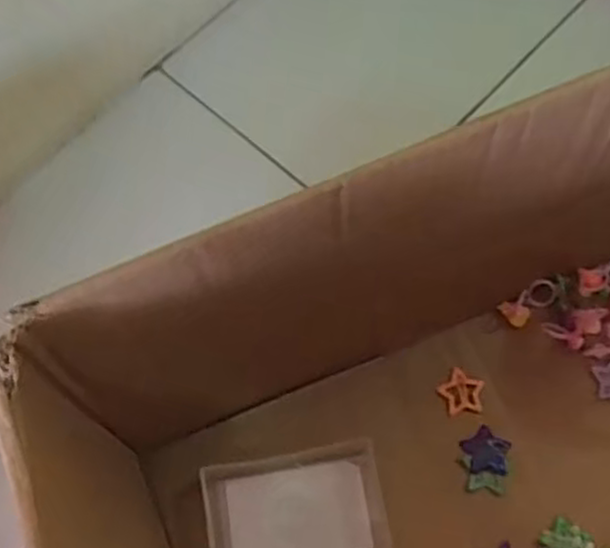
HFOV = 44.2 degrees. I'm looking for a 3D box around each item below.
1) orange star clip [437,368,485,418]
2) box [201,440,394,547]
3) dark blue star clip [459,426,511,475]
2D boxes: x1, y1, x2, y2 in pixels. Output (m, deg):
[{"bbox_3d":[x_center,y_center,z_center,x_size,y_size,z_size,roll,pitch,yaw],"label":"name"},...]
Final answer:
[{"bbox_3d":[0.096,0.071,0.455,0.027,0.004,0.028,-24,67,-9],"label":"orange star clip"},{"bbox_3d":[-0.005,0.132,0.420,0.097,0.024,0.064,-10,65,-2],"label":"box"},{"bbox_3d":[0.107,0.103,0.441,0.028,0.004,0.026,2,65,3],"label":"dark blue star clip"}]

